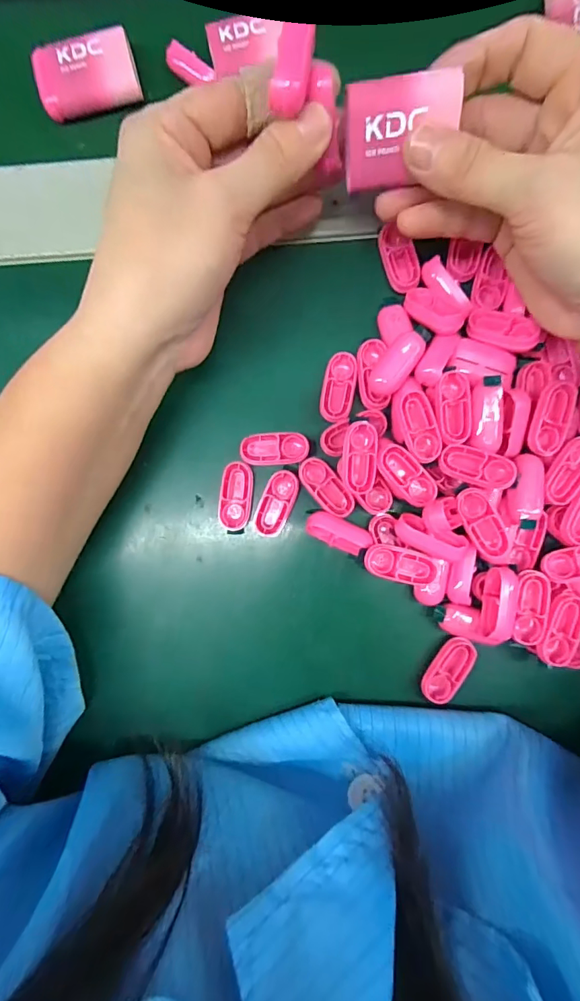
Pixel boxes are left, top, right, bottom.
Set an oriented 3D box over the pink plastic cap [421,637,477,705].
[{"bbox_3d":[0.078,0.084,0.226,0.016,0.006,0.034,32,89,2],"label":"pink plastic cap"}]

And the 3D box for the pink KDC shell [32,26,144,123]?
[{"bbox_3d":[-0.104,-0.219,0.234,0.051,0.011,0.033,-8,88,1],"label":"pink KDC shell"}]

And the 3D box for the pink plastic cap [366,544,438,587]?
[{"bbox_3d":[0.055,0.031,0.220,0.037,0.011,0.016,13,89,2],"label":"pink plastic cap"}]

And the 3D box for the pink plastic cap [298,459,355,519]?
[{"bbox_3d":[0.018,-0.007,0.226,0.014,0.004,0.034,-41,87,0],"label":"pink plastic cap"}]

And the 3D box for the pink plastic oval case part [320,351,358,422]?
[{"bbox_3d":[0.024,-0.057,0.228,0.016,0.004,0.034,8,88,2],"label":"pink plastic oval case part"}]

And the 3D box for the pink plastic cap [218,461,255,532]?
[{"bbox_3d":[-0.027,-0.002,0.230,0.015,0.008,0.034,8,88,2],"label":"pink plastic cap"}]

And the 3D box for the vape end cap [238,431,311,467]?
[{"bbox_3d":[-0.008,-0.026,0.229,0.033,0.007,0.015,-5,88,1],"label":"vape end cap"}]

